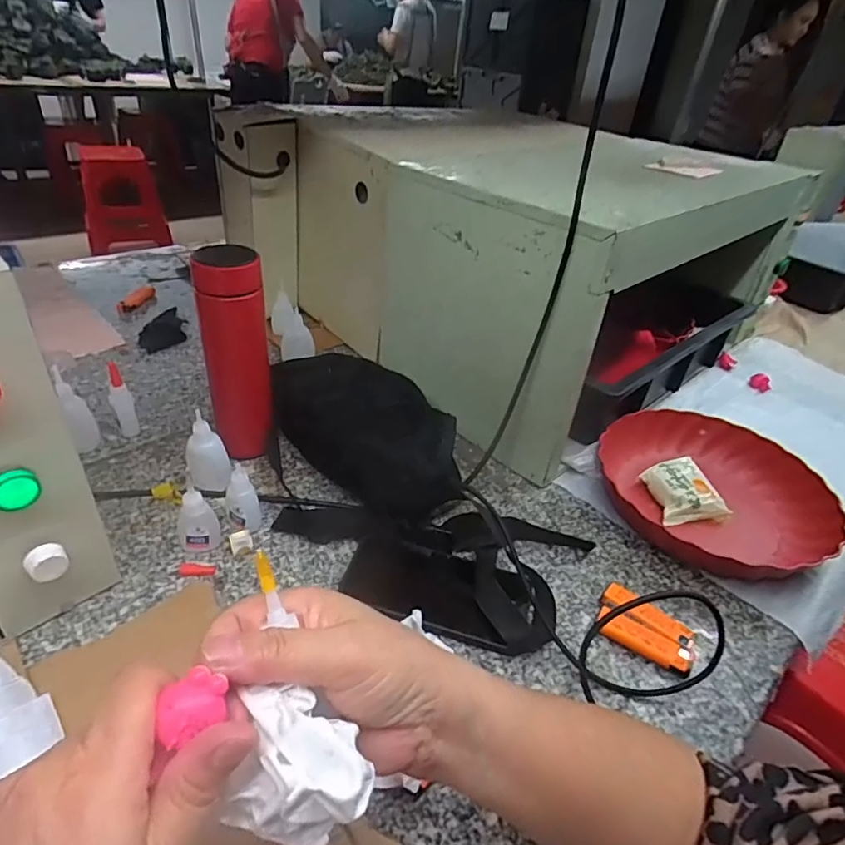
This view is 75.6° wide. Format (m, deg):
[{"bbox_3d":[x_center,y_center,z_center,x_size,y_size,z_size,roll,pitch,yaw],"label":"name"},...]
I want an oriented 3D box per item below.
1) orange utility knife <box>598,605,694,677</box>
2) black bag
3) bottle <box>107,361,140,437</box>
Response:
[{"bbox_3d":[0.188,0.186,0.465,0.076,0.015,0.024,25,39,24],"label":"orange utility knife"},{"bbox_3d":[-0.064,0.008,0.596,0.113,0.098,0.269,-20,43,-32],"label":"black bag"},{"bbox_3d":[-0.332,-0.024,0.602,0.021,0.087,0.018,-17,41,-29],"label":"bottle"}]

